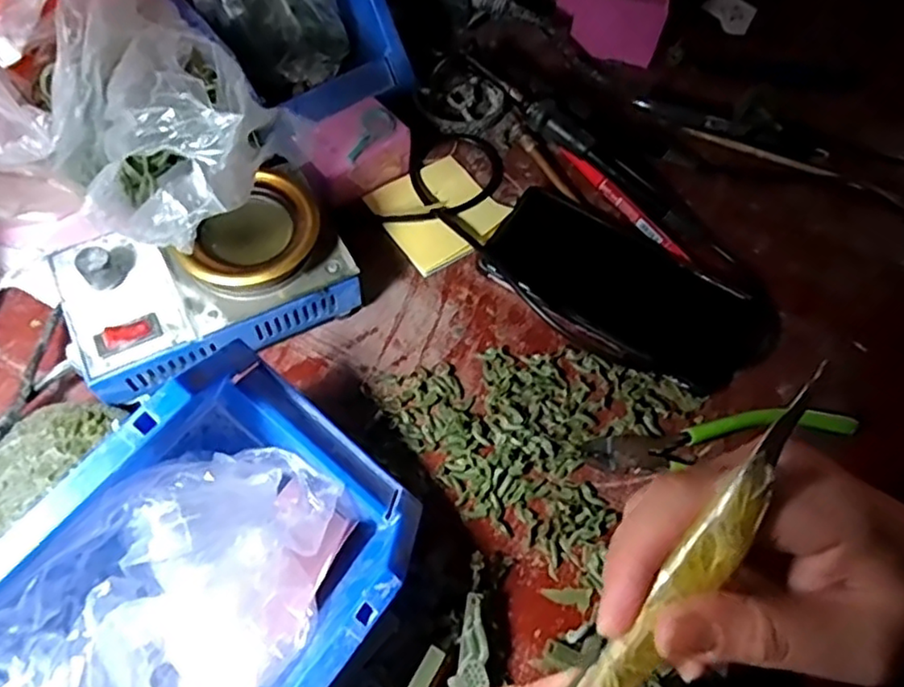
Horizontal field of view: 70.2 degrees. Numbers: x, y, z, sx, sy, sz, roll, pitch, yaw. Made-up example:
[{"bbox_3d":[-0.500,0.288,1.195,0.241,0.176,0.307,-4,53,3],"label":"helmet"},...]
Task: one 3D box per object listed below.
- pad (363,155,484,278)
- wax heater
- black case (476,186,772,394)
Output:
[{"bbox_3d":[-0.007,-0.091,0.433,0.075,0.014,0.082,-31,67,-19],"label":"pad"},{"bbox_3d":[-0.136,-0.034,0.367,0.152,0.063,0.090,-23,65,-15],"label":"wax heater"},{"bbox_3d":[0.106,-0.033,0.407,0.174,0.016,0.090,32,64,13],"label":"black case"}]

